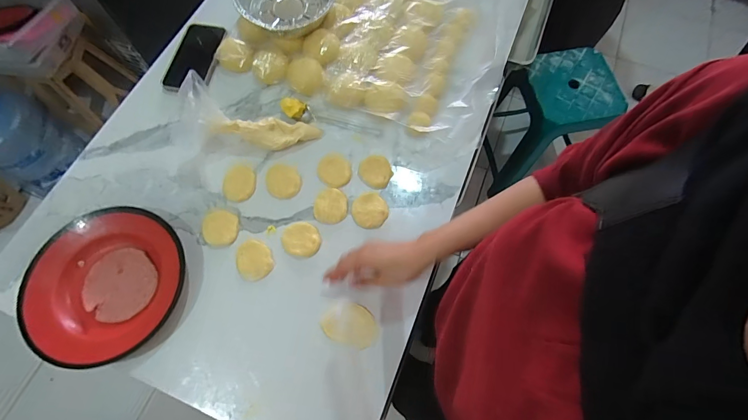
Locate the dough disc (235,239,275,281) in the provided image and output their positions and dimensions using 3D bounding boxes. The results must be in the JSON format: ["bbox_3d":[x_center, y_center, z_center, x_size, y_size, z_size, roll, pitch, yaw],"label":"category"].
[{"bbox_3d":[-0.174,0.071,0.525,0.050,0.004,0.058,-19,69,-7],"label":"dough disc"}]

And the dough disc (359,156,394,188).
[{"bbox_3d":[0.003,-0.063,0.587,0.052,0.013,0.056,0,68,0],"label":"dough disc"}]

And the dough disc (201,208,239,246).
[{"bbox_3d":[-0.231,0.026,0.546,0.058,0.004,0.052,14,69,6],"label":"dough disc"}]

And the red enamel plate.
[{"bbox_3d":[-0.368,0.099,0.497,0.190,0.035,0.212,17,69,7],"label":"red enamel plate"}]

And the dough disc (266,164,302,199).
[{"bbox_3d":[-0.144,-0.046,0.575,0.053,0.009,0.058,0,68,0],"label":"dough disc"}]

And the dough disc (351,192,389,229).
[{"bbox_3d":[-0.006,0.000,0.558,0.055,0.010,0.059,0,68,0],"label":"dough disc"}]

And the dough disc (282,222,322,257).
[{"bbox_3d":[-0.108,0.043,0.538,0.057,0.004,0.050,27,71,10],"label":"dough disc"}]

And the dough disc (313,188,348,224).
[{"bbox_3d":[-0.067,-0.006,0.559,0.050,0.007,0.056,1,68,1],"label":"dough disc"}]

